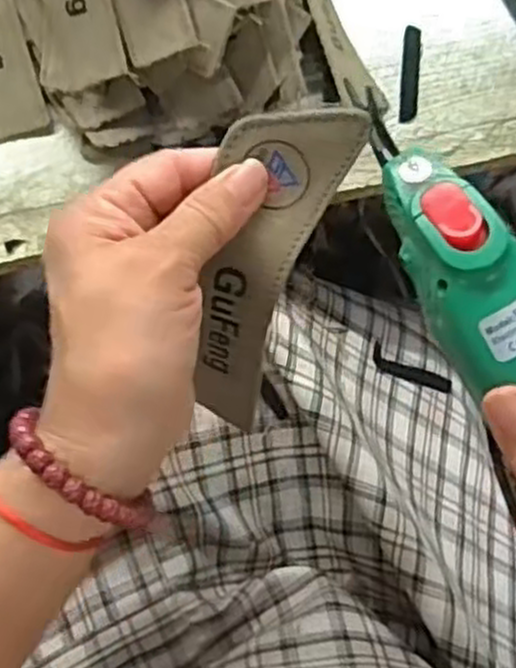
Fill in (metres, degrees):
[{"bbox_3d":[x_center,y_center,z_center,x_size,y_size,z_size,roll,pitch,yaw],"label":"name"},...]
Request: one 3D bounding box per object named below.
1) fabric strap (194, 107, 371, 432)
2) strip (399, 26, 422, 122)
[{"bbox_3d":[-0.003,-0.020,0.301,0.043,0.020,0.139,21,121,4],"label":"fabric strap"},{"bbox_3d":[0.083,-0.141,0.426,0.010,0.004,0.056,6,77,1],"label":"strip"}]

